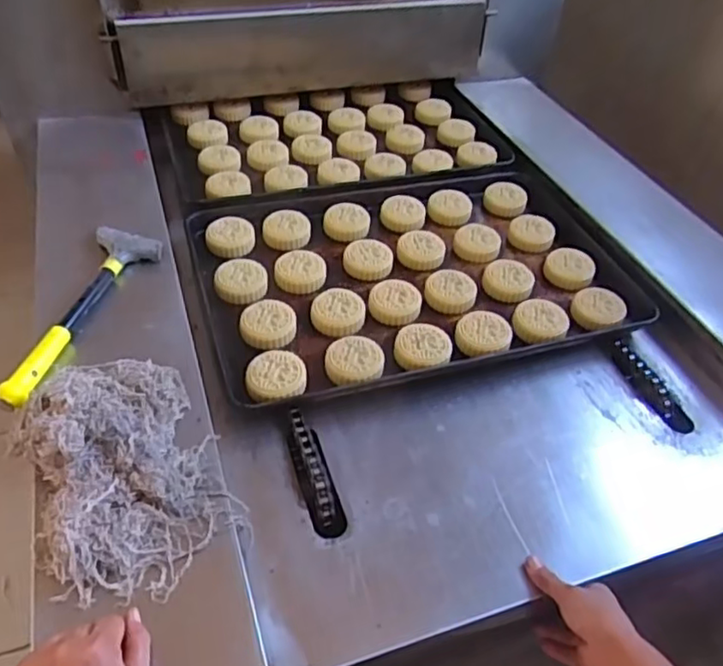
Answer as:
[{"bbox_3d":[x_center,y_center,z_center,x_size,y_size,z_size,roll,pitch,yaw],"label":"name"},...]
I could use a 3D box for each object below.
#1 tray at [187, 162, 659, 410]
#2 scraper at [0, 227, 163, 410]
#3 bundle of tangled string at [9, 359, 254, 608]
[{"bbox_3d":[0.073,-0.120,0.932,0.599,0.032,0.429,-9,48,-16],"label":"tray"},{"bbox_3d":[-0.338,-0.029,0.767,0.096,0.045,0.313,9,50,4],"label":"scraper"},{"bbox_3d":[-0.225,0.125,0.598,0.175,0.058,0.241,-23,55,-21],"label":"bundle of tangled string"}]

